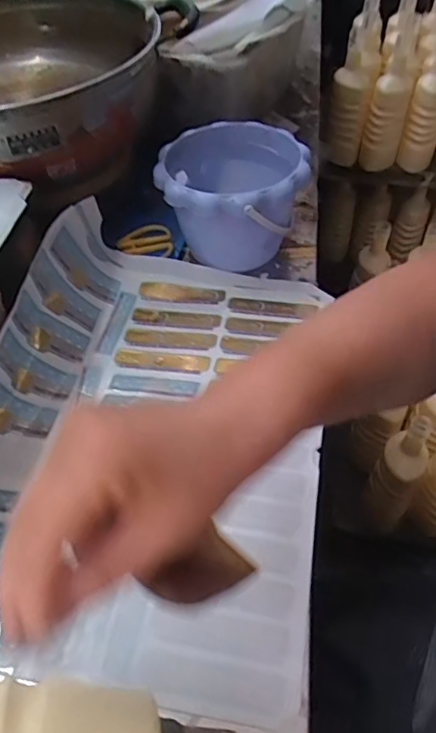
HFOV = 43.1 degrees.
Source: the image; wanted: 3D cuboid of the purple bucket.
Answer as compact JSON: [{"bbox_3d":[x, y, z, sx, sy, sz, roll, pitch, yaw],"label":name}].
[{"bbox_3d":[0.018,-0.178,0.601,0.145,0.117,0.157,-2,50,2],"label":"purple bucket"}]

